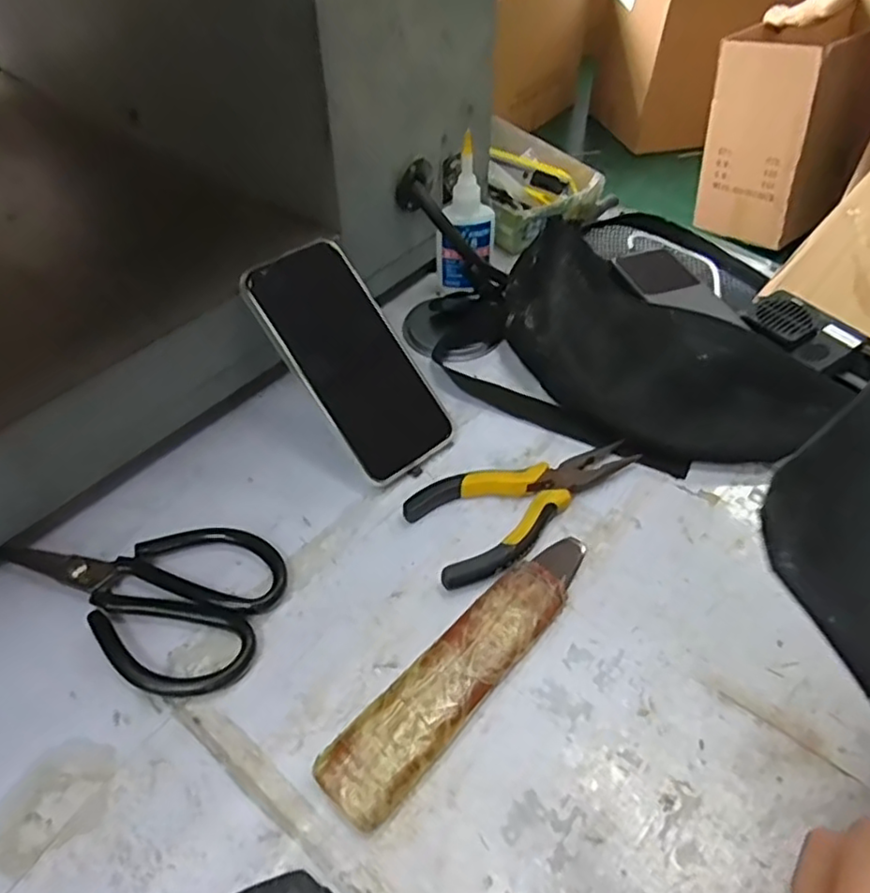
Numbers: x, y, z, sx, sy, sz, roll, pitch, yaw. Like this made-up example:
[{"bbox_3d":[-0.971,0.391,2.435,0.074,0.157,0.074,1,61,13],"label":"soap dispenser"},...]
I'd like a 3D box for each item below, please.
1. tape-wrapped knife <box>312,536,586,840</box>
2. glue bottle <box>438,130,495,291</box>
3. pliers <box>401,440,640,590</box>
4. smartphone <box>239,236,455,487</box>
[{"bbox_3d":[0.021,0.113,0.343,0.039,0.019,0.186,36,58,27],"label":"tape-wrapped knife"},{"bbox_3d":[0.025,-0.181,0.520,0.039,0.116,0.033,-28,54,-22],"label":"glue bottle"},{"bbox_3d":[0.062,0.034,0.412,0.148,0.017,0.070,-20,52,-16],"label":"pliers"},{"bbox_3d":[-0.056,-0.058,0.435,0.076,0.011,0.162,-34,91,-26],"label":"smartphone"}]

